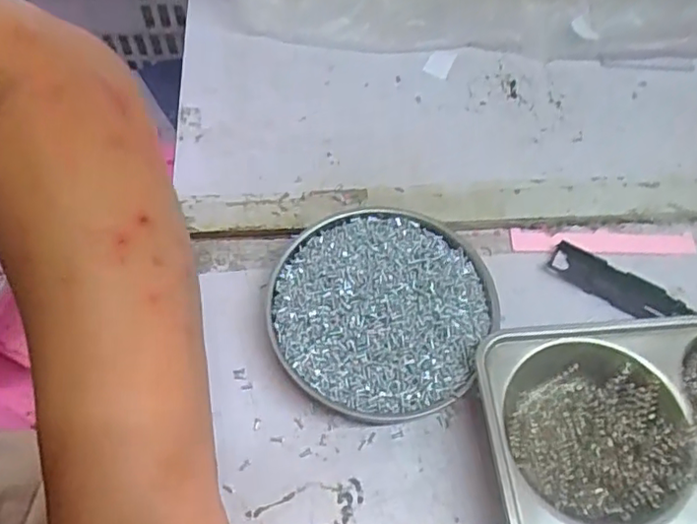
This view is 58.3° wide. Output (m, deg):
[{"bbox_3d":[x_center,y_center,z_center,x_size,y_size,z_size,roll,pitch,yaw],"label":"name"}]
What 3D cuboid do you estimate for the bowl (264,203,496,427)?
[{"bbox_3d":[0.020,0.028,0.374,0.131,0.019,0.127,-6,60,-6],"label":"bowl"}]

